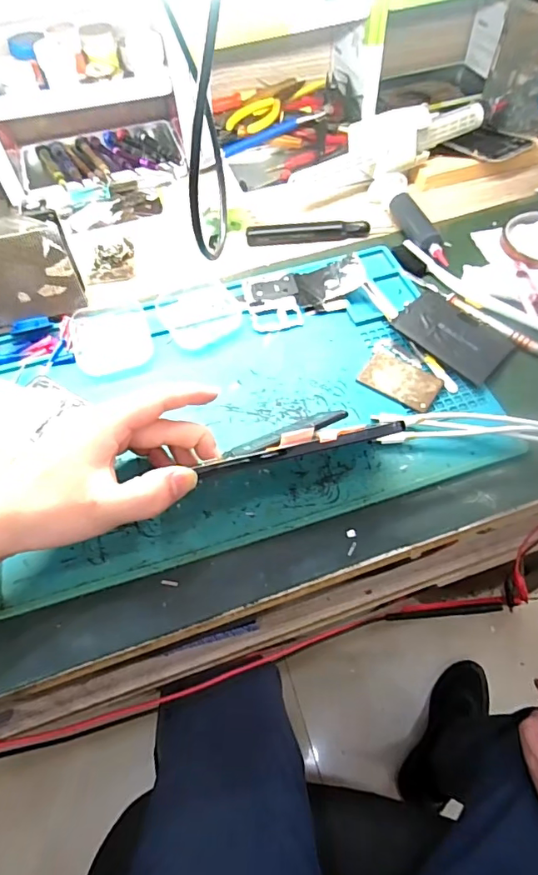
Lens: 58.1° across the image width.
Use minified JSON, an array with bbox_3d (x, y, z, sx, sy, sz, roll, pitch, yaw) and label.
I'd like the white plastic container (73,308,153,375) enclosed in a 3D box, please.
[{"bbox_3d":[-0.135,-0.089,0.416,0.063,0.012,0.071,-18,58,-10],"label":"white plastic container"}]

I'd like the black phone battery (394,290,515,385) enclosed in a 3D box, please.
[{"bbox_3d":[0.154,-0.086,0.405,0.061,0.005,0.088,-40,73,-22],"label":"black phone battery"}]

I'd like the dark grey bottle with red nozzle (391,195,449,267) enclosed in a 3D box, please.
[{"bbox_3d":[0.146,-0.204,0.479,0.024,0.020,0.106,-12,58,-5],"label":"dark grey bottle with red nozzle"}]

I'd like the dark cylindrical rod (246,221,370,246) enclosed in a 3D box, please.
[{"bbox_3d":[0.040,-0.209,0.492,0.122,0.013,0.015,-2,58,1],"label":"dark cylindrical rod"}]

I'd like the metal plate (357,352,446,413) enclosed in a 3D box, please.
[{"bbox_3d":[0.106,-0.046,0.389,0.060,0.004,0.040,31,64,20],"label":"metal plate"}]

